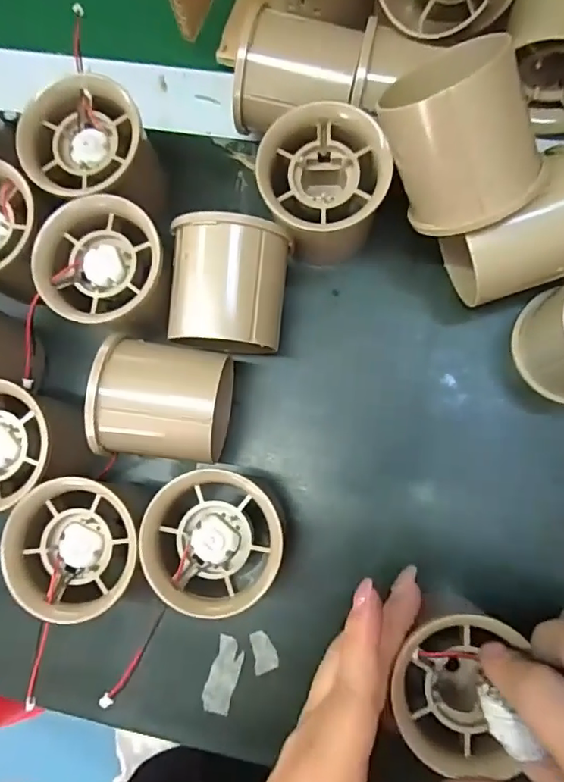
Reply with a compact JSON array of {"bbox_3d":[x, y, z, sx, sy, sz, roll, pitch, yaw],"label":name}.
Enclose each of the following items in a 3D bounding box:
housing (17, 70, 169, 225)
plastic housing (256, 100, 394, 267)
[{"bbox_3d":[-0.086,-0.109,0.260,0.053,0.053,0.055,-1,82,6],"label":"housing"},{"bbox_3d":[0.019,-0.088,0.244,0.055,0.048,0.060,16,84,8],"label":"plastic housing"}]

